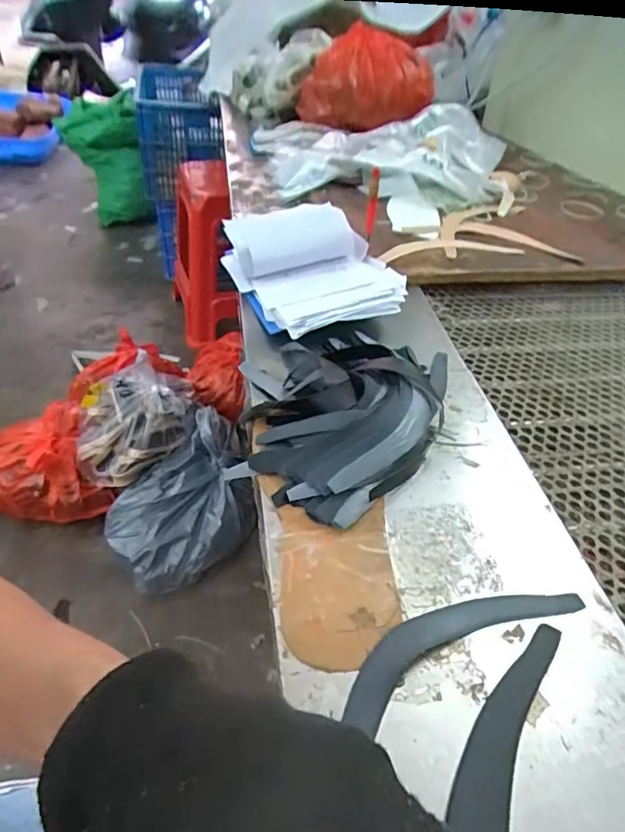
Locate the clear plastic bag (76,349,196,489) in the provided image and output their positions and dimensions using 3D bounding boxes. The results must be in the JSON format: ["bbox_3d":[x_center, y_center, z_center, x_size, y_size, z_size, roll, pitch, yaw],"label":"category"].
[{"bbox_3d":[-0.398,0.000,1.206,0.268,0.172,0.226,-13,45,-19],"label":"clear plastic bag"}]

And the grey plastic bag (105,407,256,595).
[{"bbox_3d":[-0.265,0.185,1.176,0.243,0.179,0.356,31,48,25],"label":"grey plastic bag"}]

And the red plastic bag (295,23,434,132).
[{"bbox_3d":[0.107,-0.643,1.033,0.256,0.155,0.147,3,42,-2],"label":"red plastic bag"}]

